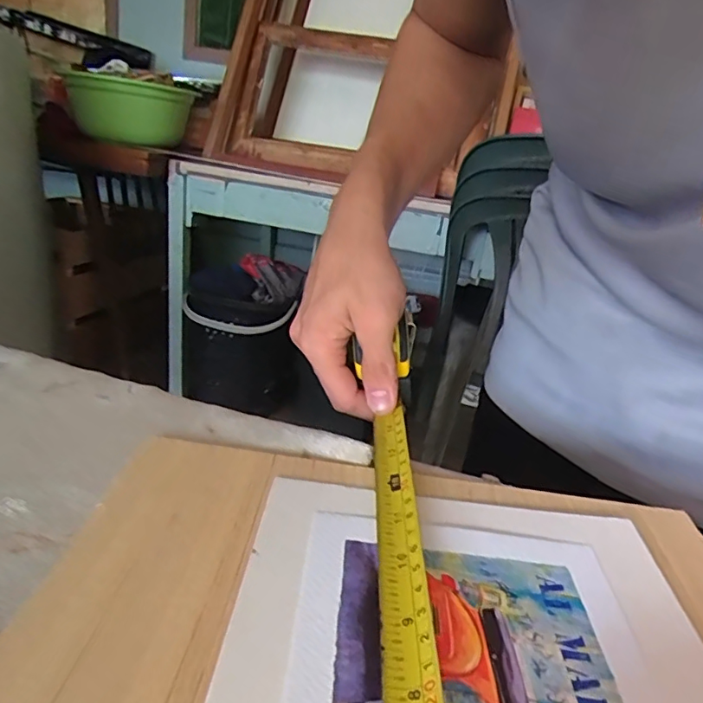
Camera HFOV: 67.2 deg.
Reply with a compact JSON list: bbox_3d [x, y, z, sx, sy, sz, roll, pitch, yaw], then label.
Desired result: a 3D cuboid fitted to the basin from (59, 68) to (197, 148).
[{"bbox_3d":[-0.599,-0.661,1.456,0.344,0.159,0.380,-2,25,-21],"label":"basin"}]

